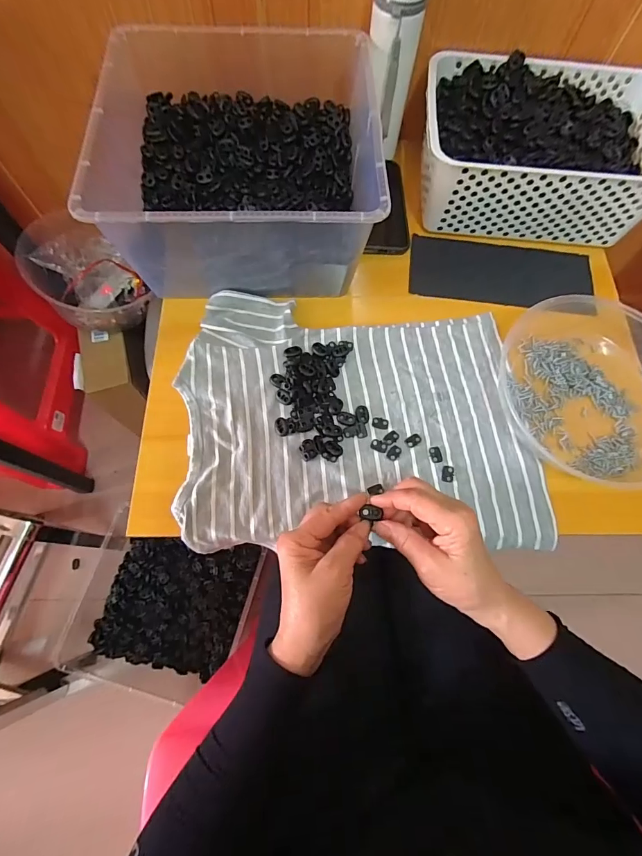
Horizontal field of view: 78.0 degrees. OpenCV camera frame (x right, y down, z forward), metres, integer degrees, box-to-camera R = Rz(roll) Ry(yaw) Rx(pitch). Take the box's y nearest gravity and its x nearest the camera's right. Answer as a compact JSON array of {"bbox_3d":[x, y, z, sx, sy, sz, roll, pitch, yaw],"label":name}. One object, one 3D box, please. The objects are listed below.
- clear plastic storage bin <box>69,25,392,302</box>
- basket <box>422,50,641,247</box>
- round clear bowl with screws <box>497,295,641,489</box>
[{"bbox_3d":[-0.090,-0.320,0.481,0.290,0.136,0.313,-2,71,-2],"label":"clear plastic storage bin"},{"bbox_3d":[0.287,-0.373,0.532,0.310,0.099,0.214,5,71,0],"label":"basket"},{"bbox_3d":[0.320,-0.050,0.455,0.202,0.044,0.228,-12,72,-6],"label":"round clear bowl with screws"}]

